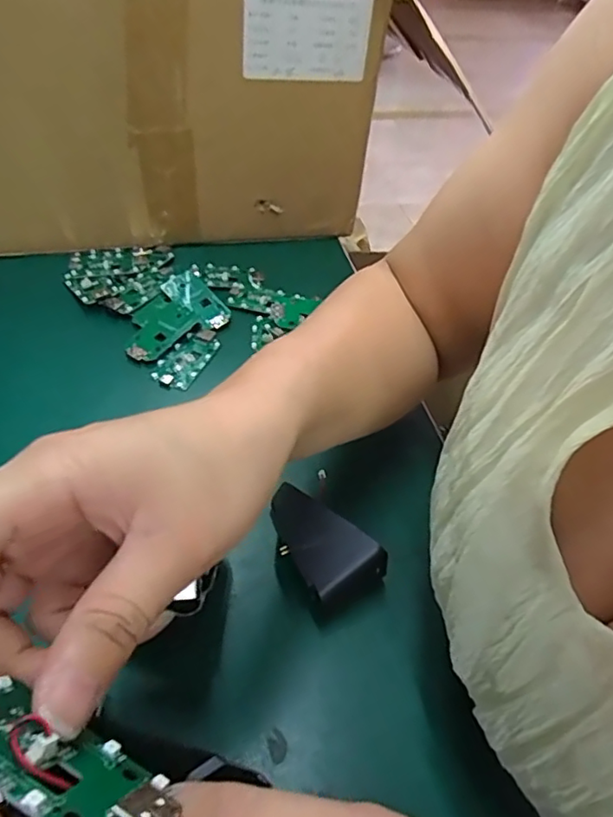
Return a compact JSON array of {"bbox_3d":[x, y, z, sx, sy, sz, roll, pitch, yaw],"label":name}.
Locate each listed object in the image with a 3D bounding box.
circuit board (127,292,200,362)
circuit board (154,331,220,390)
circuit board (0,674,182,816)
[{"bbox_3d":[-0.118,-0.063,0.449,0.047,0.007,0.063,28,49,21],"label":"circuit board"},{"bbox_3d":[-0.088,-0.039,0.435,0.030,0.005,0.062,21,47,16],"label":"circuit board"},{"bbox_3d":[-0.059,0.080,0.135,0.062,0.029,0.007,21,88,17],"label":"circuit board"}]

